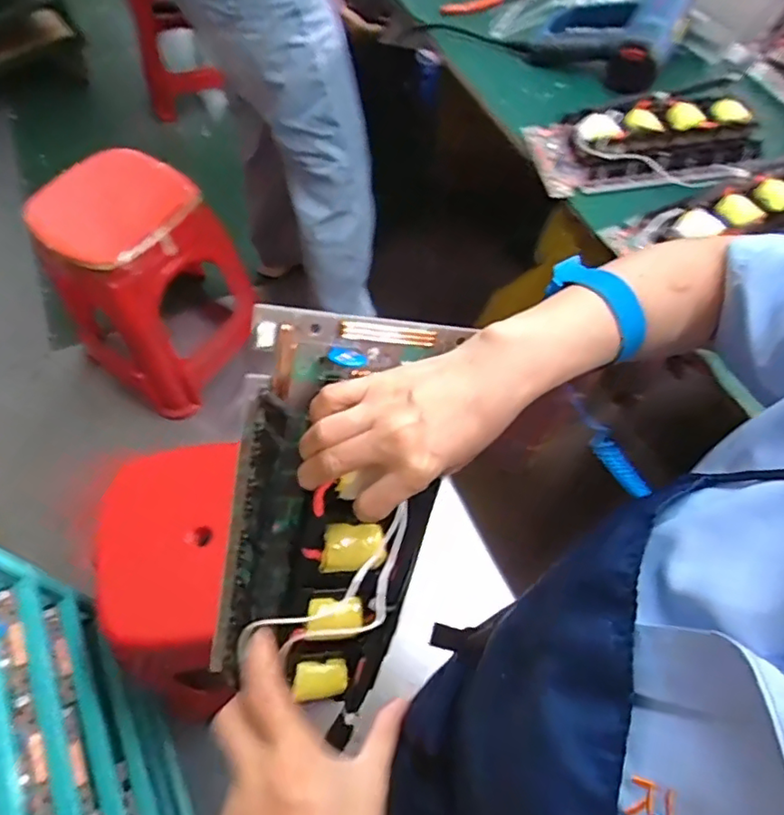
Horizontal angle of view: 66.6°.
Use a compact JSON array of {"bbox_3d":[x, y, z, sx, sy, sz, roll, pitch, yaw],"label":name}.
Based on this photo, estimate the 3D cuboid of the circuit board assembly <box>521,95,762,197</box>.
[{"bbox_3d":[0.349,-0.364,0.817,0.317,0.051,0.125,-6,61,-4],"label":"circuit board assembly"}]

